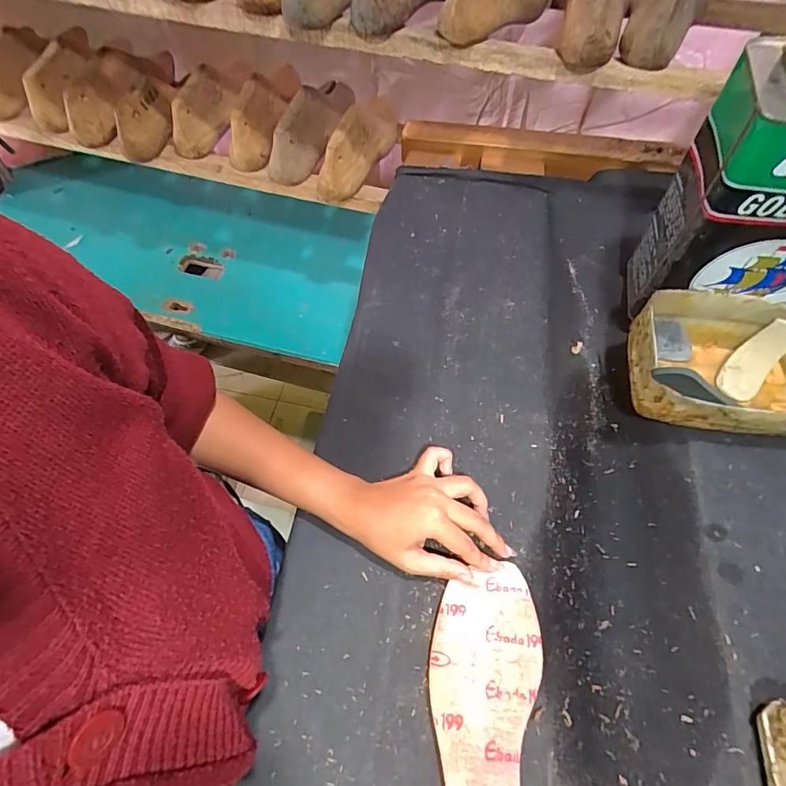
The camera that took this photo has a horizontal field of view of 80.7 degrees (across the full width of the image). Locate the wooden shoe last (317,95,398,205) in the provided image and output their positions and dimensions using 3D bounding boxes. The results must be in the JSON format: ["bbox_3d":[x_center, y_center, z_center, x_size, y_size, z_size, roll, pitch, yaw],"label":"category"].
[{"bbox_3d":[-0.039,-0.369,0.664,0.060,0.076,0.218,25,62,9],"label":"wooden shoe last"}]

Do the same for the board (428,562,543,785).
[{"bbox_3d":[0.068,0.249,0.333,0.081,0.006,0.228,4,62,2],"label":"board"}]

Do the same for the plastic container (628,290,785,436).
[{"bbox_3d":[0.321,-0.024,0.440,0.189,0.076,0.125,6,62,3],"label":"plastic container"}]

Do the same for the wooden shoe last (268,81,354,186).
[{"bbox_3d":[-0.108,-0.421,0.692,0.069,0.077,0.256,18,63,9],"label":"wooden shoe last"}]

